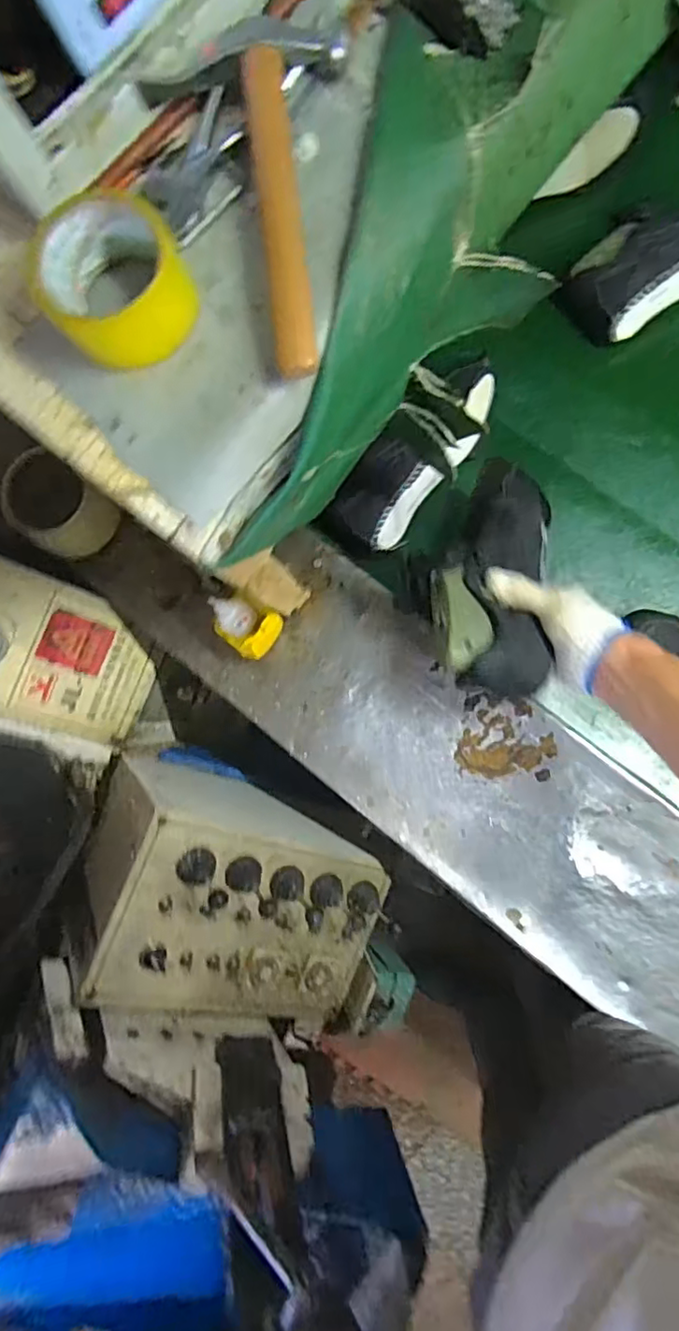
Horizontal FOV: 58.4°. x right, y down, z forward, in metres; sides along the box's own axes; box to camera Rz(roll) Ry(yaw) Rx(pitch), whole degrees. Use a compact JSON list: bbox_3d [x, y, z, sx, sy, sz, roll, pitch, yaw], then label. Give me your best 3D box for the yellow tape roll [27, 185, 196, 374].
[{"bbox_3d":[-0.149,-0.254,0.402,0.091,0.055,0.089,-1,85,8],"label":"yellow tape roll"}]

